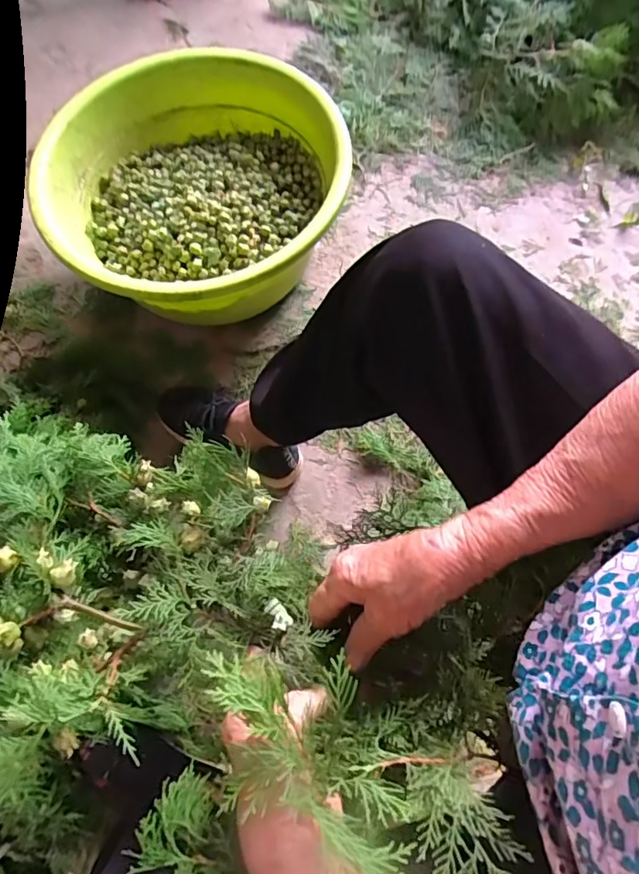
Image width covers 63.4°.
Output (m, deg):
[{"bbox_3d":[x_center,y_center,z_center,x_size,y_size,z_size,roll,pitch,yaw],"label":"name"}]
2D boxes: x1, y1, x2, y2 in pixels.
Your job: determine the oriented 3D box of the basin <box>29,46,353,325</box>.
[{"bbox_3d":[-0.184,-0.354,0.810,0.414,0.209,0.418,-1,67,2],"label":"basin"}]

